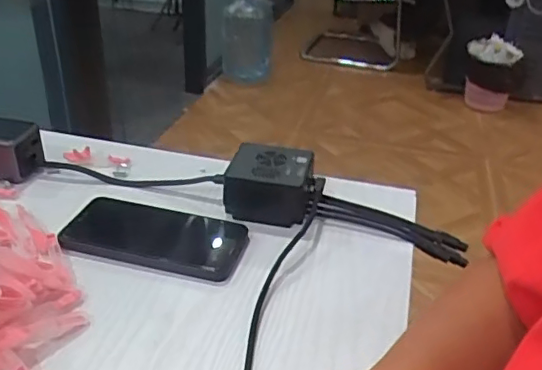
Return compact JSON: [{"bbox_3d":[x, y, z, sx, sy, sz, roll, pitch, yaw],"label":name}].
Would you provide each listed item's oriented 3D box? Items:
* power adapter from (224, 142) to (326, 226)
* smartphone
[{"bbox_3d":[0.004,-0.002,0.553,0.090,0.048,0.077,9,32,8],"label":"power adapter"},{"bbox_3d":[-0.104,0.043,0.494,0.157,0.010,0.072,11,32,12],"label":"smartphone"}]

